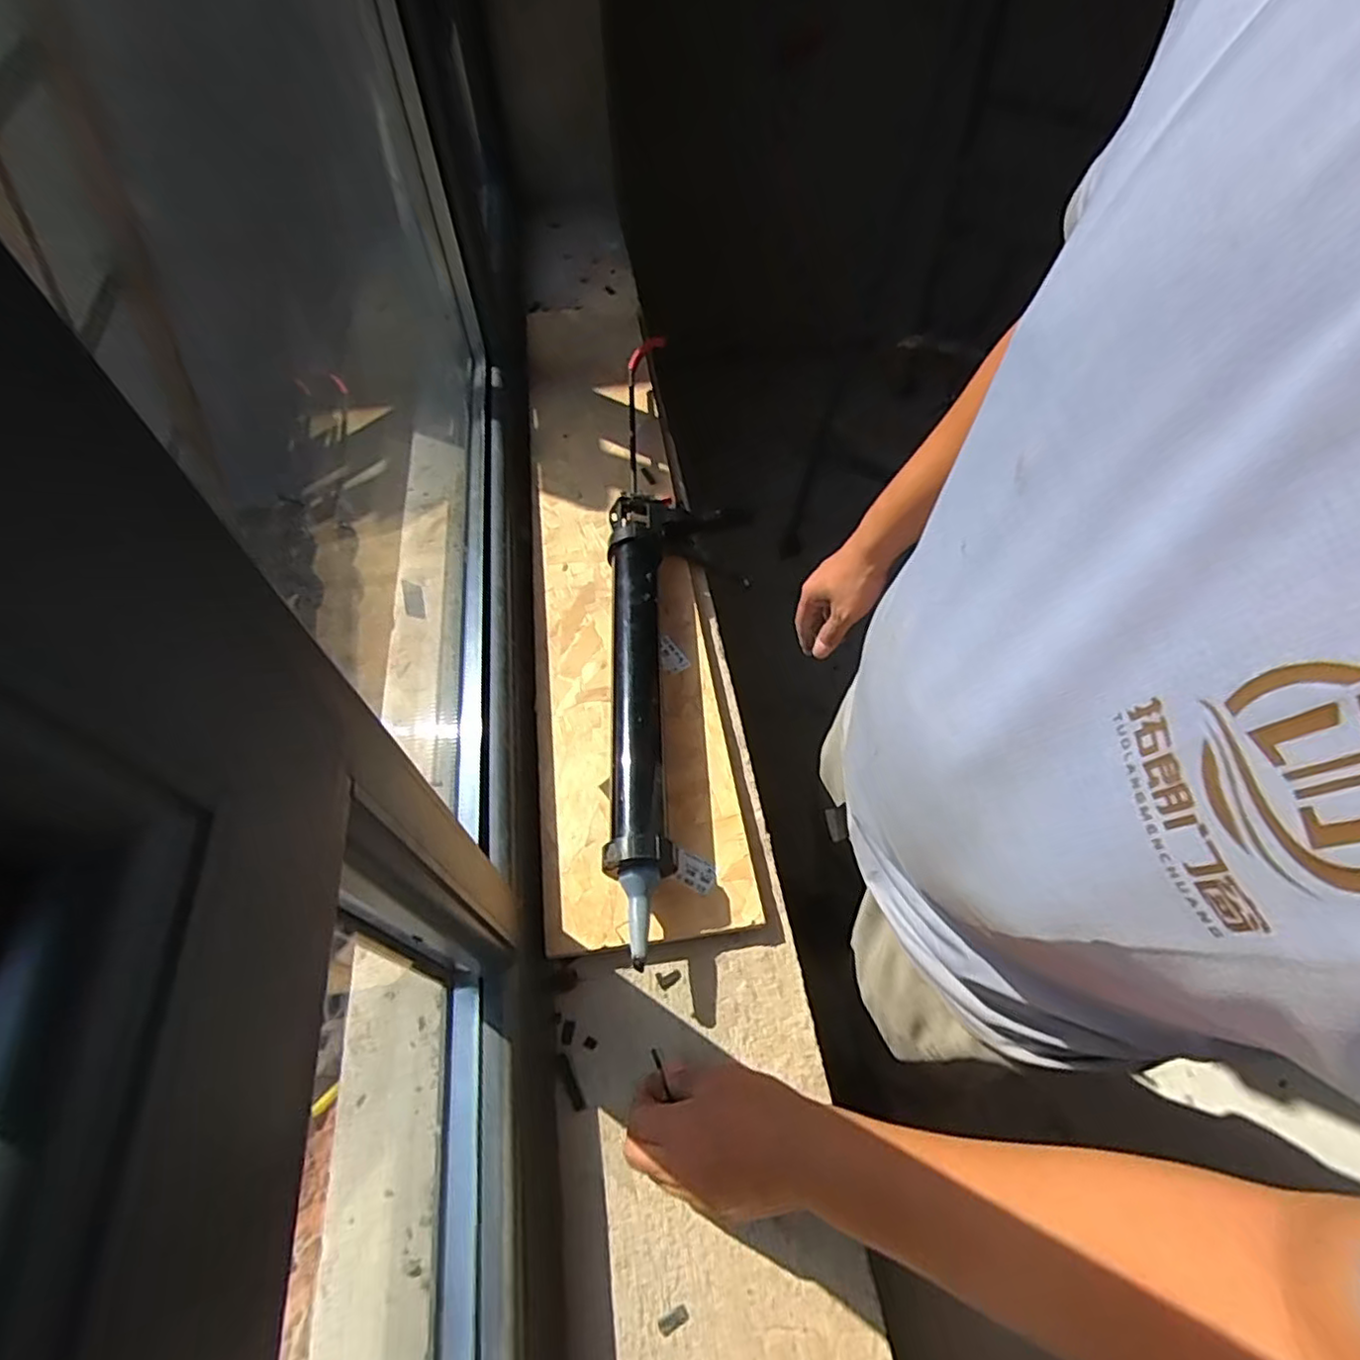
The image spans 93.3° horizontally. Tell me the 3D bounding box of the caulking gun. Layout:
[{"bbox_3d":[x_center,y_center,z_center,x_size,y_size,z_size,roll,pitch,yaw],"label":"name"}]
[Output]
[{"bbox_3d":[-0.018,-0.124,0.728,0.133,0.065,0.816,2,57,1],"label":"caulking gun"}]

